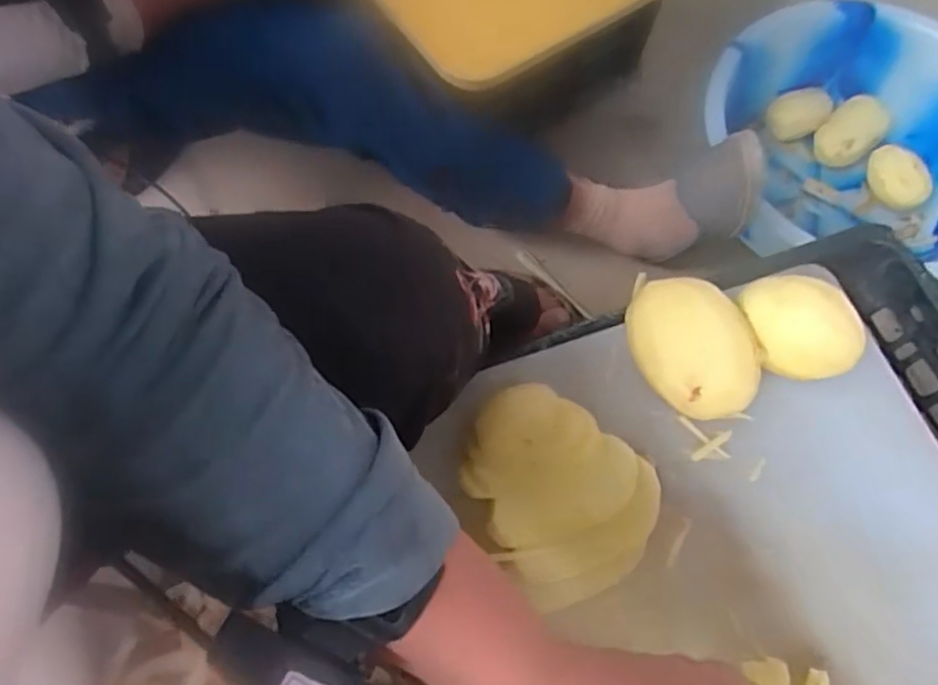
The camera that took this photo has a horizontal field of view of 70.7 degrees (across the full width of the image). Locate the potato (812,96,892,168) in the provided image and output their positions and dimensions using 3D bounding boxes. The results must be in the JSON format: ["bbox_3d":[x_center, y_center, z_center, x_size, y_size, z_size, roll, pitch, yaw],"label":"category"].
[{"bbox_3d":[0.496,-0.273,0.857,0.093,0.048,0.068,-42,75,-15],"label":"potato"}]

